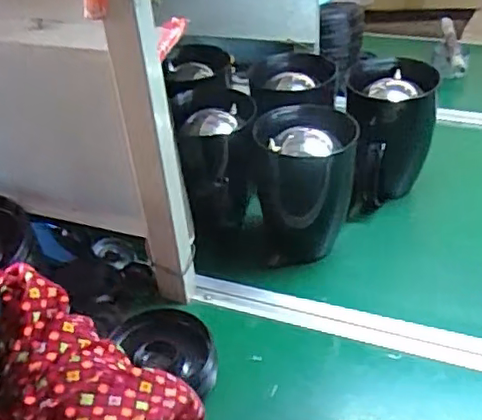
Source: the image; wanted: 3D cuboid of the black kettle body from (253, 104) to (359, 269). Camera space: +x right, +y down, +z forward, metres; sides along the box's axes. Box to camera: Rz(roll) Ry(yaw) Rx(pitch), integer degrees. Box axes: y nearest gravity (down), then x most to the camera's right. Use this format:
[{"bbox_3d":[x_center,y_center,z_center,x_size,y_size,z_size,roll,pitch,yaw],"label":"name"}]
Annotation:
[{"bbox_3d":[0.084,-0.031,0.803,0.125,0.183,0.107,3,36,9],"label":"black kettle body"}]

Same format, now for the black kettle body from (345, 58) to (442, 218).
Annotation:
[{"bbox_3d":[0.205,-0.109,0.880,0.131,0.185,0.117,-11,36,-10],"label":"black kettle body"}]

